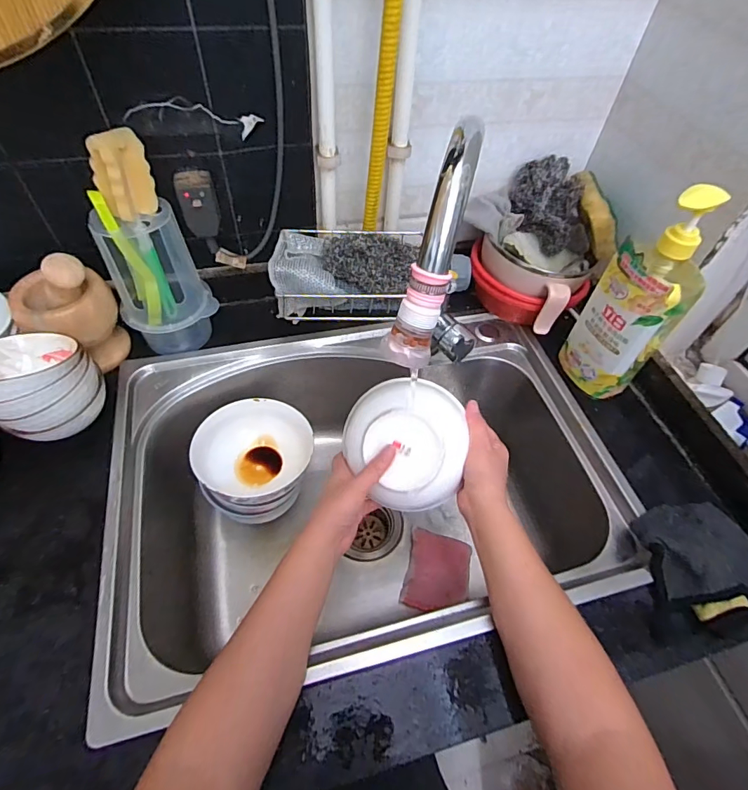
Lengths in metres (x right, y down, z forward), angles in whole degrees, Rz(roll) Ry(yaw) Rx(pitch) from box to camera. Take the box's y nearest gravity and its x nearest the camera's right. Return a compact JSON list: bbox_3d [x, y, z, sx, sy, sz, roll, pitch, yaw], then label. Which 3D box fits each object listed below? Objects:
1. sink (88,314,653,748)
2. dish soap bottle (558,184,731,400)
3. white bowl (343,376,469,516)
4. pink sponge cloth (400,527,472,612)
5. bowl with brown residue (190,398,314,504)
[{"bbox_3d":[-0.013,0.131,0.627,0.572,0.233,0.425,-10,55,-11],"label":"sink"},{"bbox_3d":[0.303,-0.104,0.517,0.098,0.258,0.052,39,61,22],"label":"dish soap bottle"},{"bbox_3d":[0.037,0.054,0.484,0.132,0.068,0.147,-39,84,11],"label":"white bowl"},{"bbox_3d":[0.090,0.250,0.630,0.086,0.008,0.104,5,60,17],"label":"pink sponge cloth"},{"bbox_3d":[-0.168,0.082,0.610,0.138,0.064,0.154,3,54,-2],"label":"bowl with brown residue"}]

